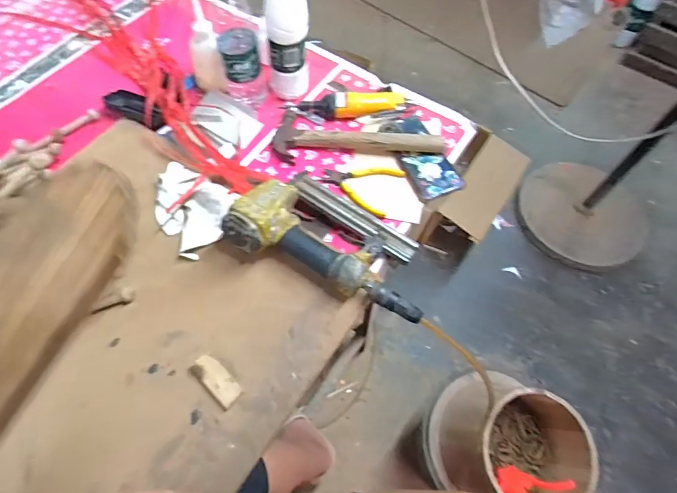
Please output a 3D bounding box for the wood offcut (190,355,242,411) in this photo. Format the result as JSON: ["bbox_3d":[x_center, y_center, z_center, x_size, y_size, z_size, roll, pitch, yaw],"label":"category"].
[{"bbox_3d":[-0.148,0.163,0.517,0.069,0.009,0.030,42,68,17],"label":"wood offcut"}]

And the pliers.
[{"bbox_3d":[0.035,-0.101,0.678,0.117,0.018,0.095,24,64,9],"label":"pliers"}]

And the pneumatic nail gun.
[{"bbox_3d":[-0.003,-0.019,0.590,0.281,0.069,0.154,20,63,7],"label":"pneumatic nail gun"}]

